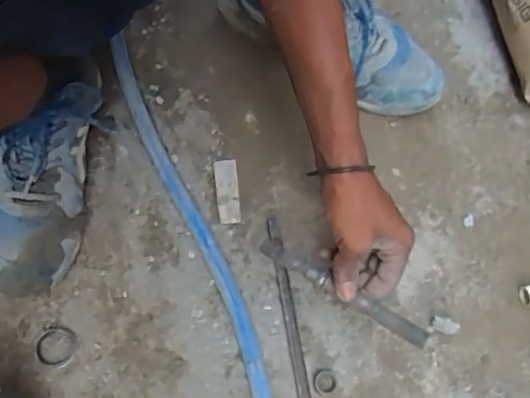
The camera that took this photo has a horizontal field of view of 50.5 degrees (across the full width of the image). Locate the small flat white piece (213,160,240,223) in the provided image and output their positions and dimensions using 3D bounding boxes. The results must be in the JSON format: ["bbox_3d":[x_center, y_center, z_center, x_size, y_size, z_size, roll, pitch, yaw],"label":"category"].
[{"bbox_3d":[-0.041,-0.009,0.604,0.023,0.004,0.073,-5,66,-5],"label":"small flat white piece"}]

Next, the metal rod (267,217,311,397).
[{"bbox_3d":[0.025,0.118,0.544,0.013,0.013,0.212,-8,67,-6],"label":"metal rod"}]

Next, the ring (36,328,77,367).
[{"bbox_3d":[-0.196,0.139,0.526,0.036,0.004,0.036,1,66,-2],"label":"ring"}]

